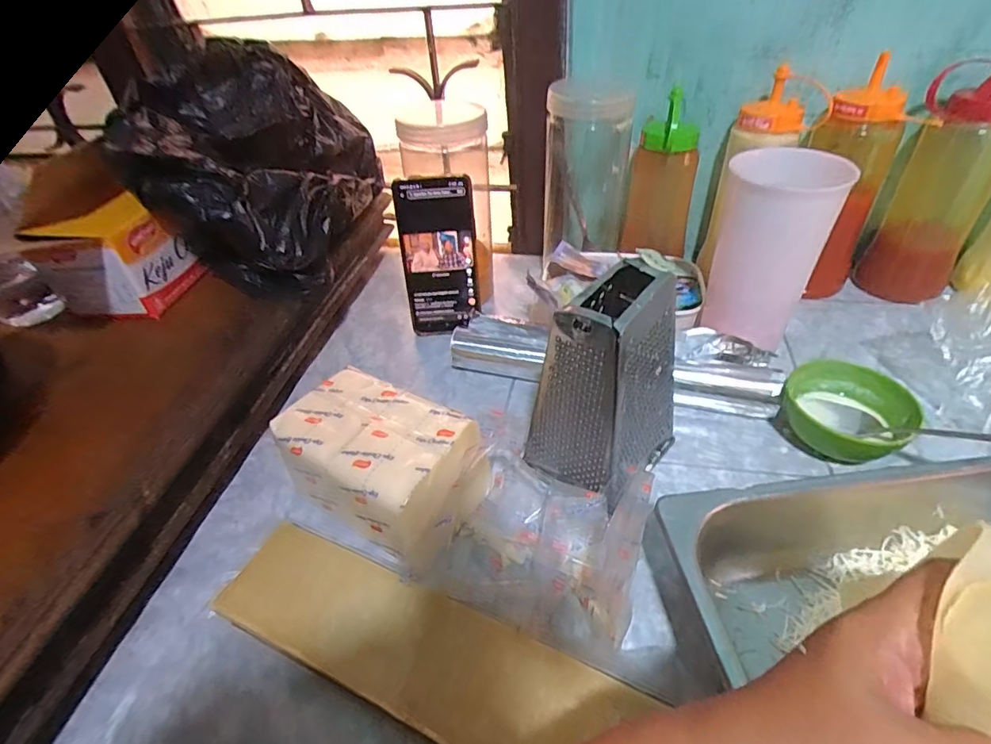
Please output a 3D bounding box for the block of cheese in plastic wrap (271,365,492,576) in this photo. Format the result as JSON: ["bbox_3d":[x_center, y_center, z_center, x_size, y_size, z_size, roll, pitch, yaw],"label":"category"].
[{"bbox_3d":[-0.086,0.066,0.380,0.149,0.062,0.100,22,48,27],"label":"block of cheese in plastic wrap"}]

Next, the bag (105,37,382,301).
[{"bbox_3d":[-0.241,-0.219,0.527,0.152,0.176,0.269,3,42,9],"label":"bag"}]

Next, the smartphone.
[{"bbox_3d":[-0.057,-0.117,0.526,0.074,0.162,0.008,-5,31,-4],"label":"smartphone"}]

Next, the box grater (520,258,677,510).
[{"bbox_3d":[0.083,0.007,0.369,0.077,0.164,0.095,28,51,32],"label":"box grater"}]

